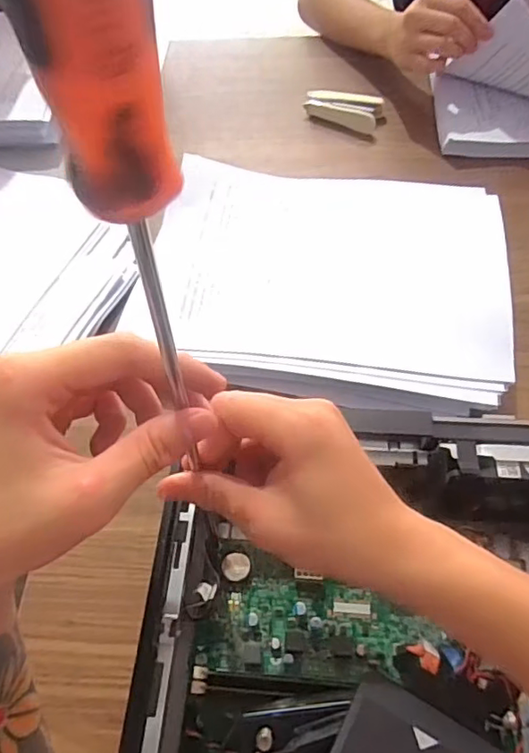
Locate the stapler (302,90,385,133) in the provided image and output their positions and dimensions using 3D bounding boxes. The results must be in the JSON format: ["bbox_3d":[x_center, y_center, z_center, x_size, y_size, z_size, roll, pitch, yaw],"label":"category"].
[{"bbox_3d":[0.094,-0.321,0.662,0.088,0.023,0.045,17,60,15],"label":"stapler"}]

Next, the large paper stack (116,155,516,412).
[{"bbox_3d":[0.051,-0.089,0.502,0.319,0.045,0.238,5,58,8],"label":"large paper stack"}]

